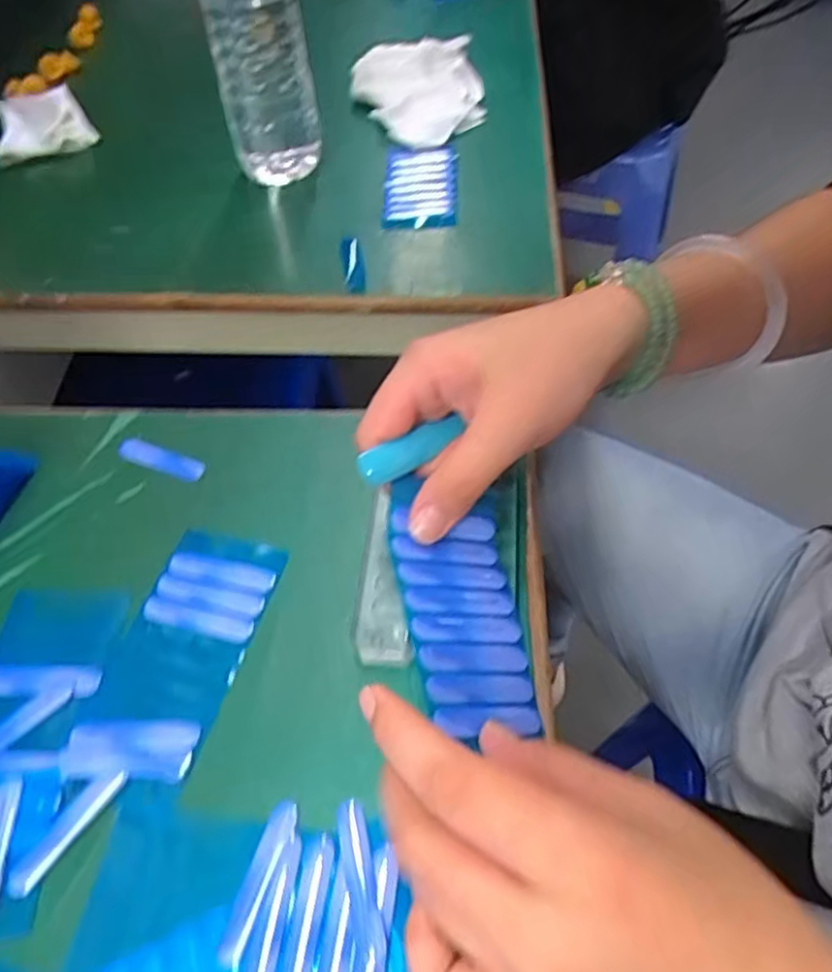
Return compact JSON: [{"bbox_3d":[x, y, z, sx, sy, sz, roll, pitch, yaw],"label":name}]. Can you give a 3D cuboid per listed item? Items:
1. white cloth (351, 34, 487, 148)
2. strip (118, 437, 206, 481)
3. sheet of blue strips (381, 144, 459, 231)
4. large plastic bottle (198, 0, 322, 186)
[{"bbox_3d":[0.001,-0.350,0.598,0.110,0.029,0.169,-1,52,1],"label":"white cloth"},{"bbox_3d":[-0.133,-0.015,0.361,0.053,0.004,0.013,18,55,15],"label":"strip"},{"bbox_3d":[0.004,-0.227,0.518,0.054,0.004,0.118,-2,50,6],"label":"sheet of blue strips"},{"bbox_3d":[-0.111,-0.328,0.465,0.068,0.220,0.073,-11,53,-7],"label":"large plastic bottle"}]

